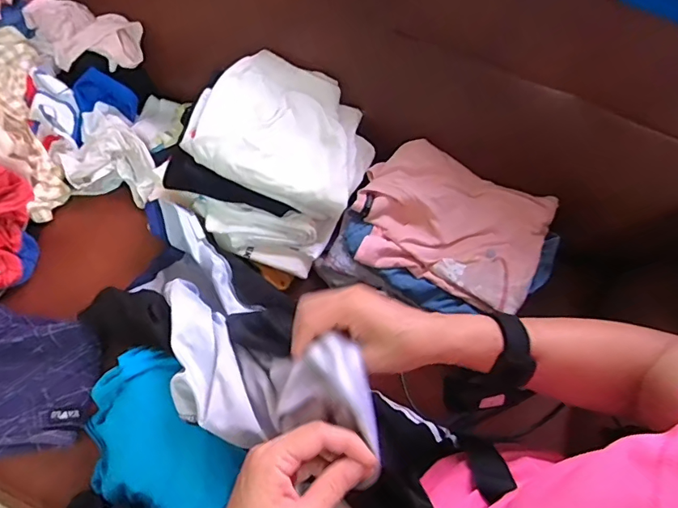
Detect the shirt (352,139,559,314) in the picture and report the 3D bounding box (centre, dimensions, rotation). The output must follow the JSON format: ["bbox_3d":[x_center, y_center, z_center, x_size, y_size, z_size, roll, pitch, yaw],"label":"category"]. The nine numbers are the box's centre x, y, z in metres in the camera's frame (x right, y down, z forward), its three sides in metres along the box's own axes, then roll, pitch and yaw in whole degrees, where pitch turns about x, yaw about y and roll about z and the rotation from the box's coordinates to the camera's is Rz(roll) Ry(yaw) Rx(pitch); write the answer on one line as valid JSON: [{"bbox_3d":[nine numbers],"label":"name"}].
[{"bbox_3d":[0.139,-0.040,0.592,0.228,0.035,0.169,21,64,7],"label":"shirt"}]

